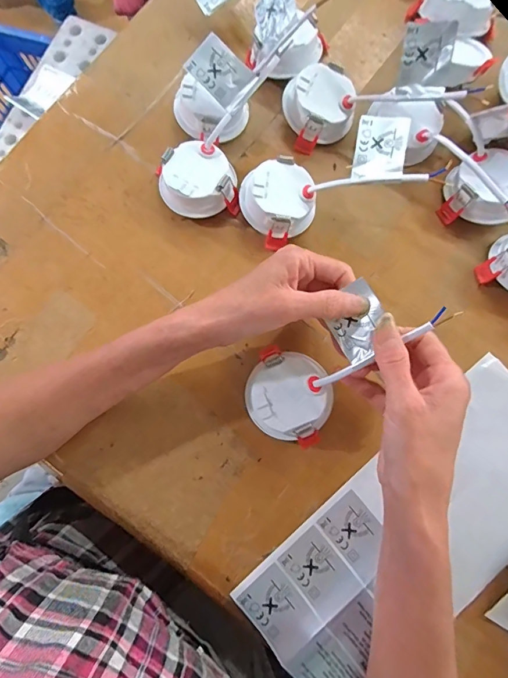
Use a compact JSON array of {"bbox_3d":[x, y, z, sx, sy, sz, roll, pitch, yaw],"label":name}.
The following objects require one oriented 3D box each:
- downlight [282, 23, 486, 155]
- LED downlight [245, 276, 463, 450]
[{"bbox_3d":[0.107,-0.227,0.352,0.160,0.044,0.071,-8,76,23],"label":"downlight"},{"bbox_3d":[0.062,0.014,0.300,0.154,0.042,0.081,-44,78,24],"label":"LED downlight"}]

